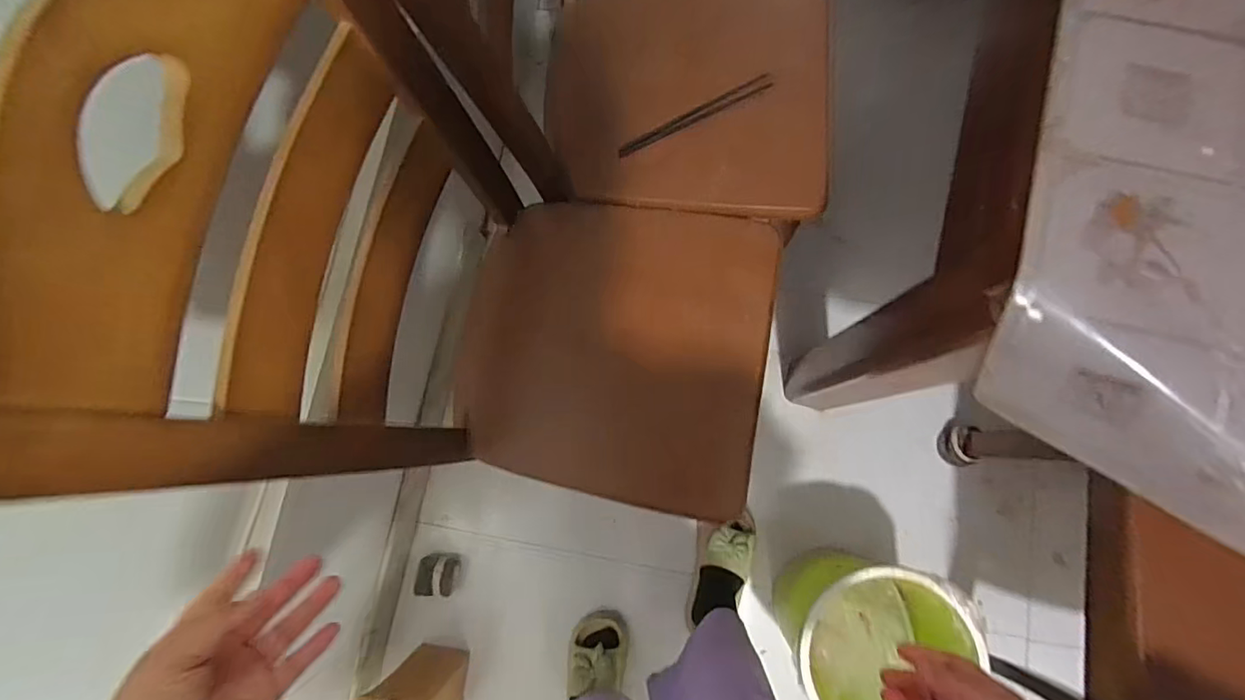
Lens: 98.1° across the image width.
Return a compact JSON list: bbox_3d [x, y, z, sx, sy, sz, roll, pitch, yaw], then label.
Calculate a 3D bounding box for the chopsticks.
[{"bbox_3d":[0.099,-0.330,0.759,0.230,0.010,0.027,-25,80,-1],"label":"chopsticks"}]

